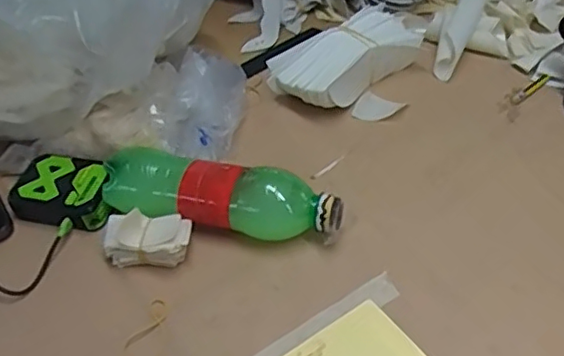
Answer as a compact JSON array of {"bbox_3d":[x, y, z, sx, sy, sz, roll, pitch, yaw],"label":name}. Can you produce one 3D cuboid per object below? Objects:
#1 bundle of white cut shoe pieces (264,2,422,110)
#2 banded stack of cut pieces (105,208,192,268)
[{"bbox_3d":[0.067,-0.127,0.639,0.165,0.055,0.081,-34,50,-24],"label":"bundle of white cut shoe pieces"},{"bbox_3d":[-0.110,0.049,0.500,0.065,0.044,0.034,1,45,9],"label":"banded stack of cut pieces"}]

